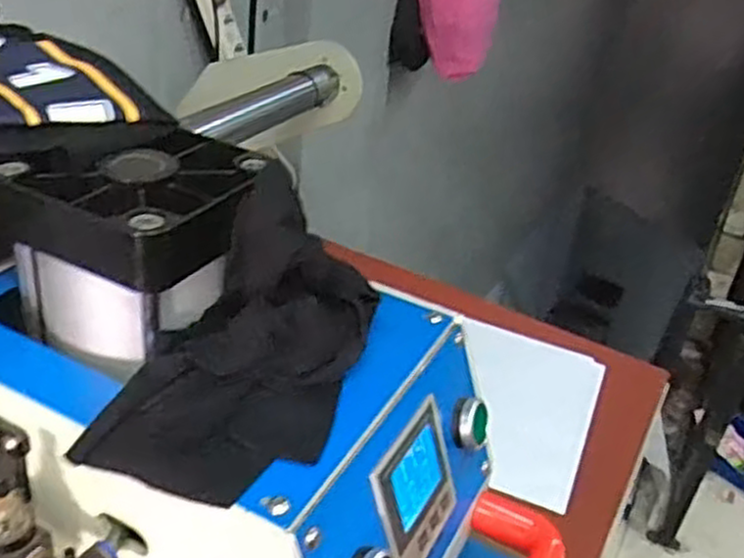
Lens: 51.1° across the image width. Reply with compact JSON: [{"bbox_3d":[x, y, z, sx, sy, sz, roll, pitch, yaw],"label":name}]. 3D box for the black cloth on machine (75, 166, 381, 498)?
[{"bbox_3d":[-0.057,0.023,0.355,0.092,0.082,0.137,13,32,11],"label":"black cloth on machine"}]

